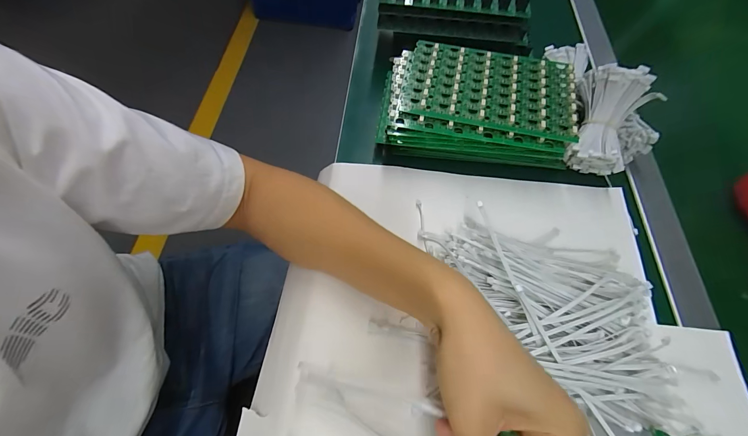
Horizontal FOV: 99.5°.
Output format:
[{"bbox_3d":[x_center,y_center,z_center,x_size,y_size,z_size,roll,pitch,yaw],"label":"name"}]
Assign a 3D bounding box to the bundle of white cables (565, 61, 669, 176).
[{"bbox_3d":[0.252,-0.107,0.348,0.062,0.052,0.111,13,97,7],"label":"bundle of white cables"}]

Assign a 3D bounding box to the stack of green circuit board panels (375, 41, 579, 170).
[{"bbox_3d":[0.114,-0.131,0.379,0.214,0.065,0.138,7,63,1],"label":"stack of green circuit board panels"}]

